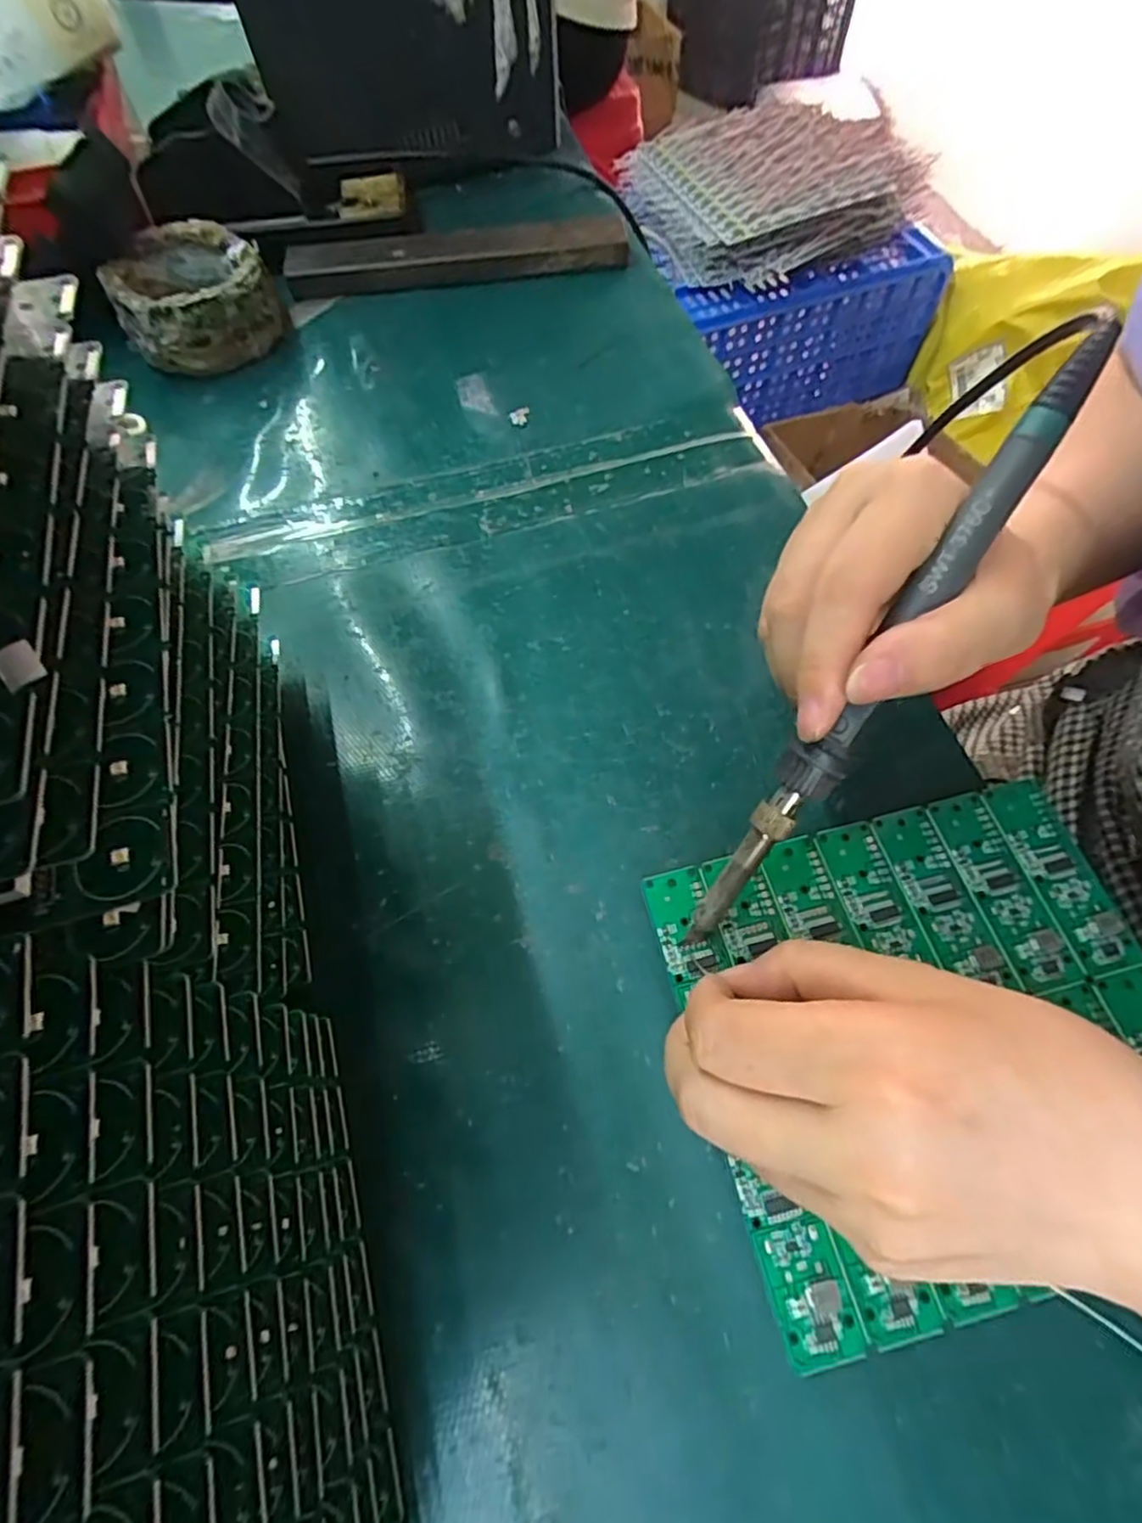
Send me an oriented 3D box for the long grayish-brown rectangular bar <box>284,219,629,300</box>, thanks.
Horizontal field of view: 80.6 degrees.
[{"bbox_3d":[-0.069,-0.308,0.414,0.203,0.018,0.027,-10,63,-4],"label":"long grayish-brown rectangular bar"}]

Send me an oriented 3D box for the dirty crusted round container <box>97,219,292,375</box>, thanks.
[{"bbox_3d":[-0.215,-0.267,0.389,0.083,0.045,0.084,-26,65,-11],"label":"dirty crusted round container"}]

